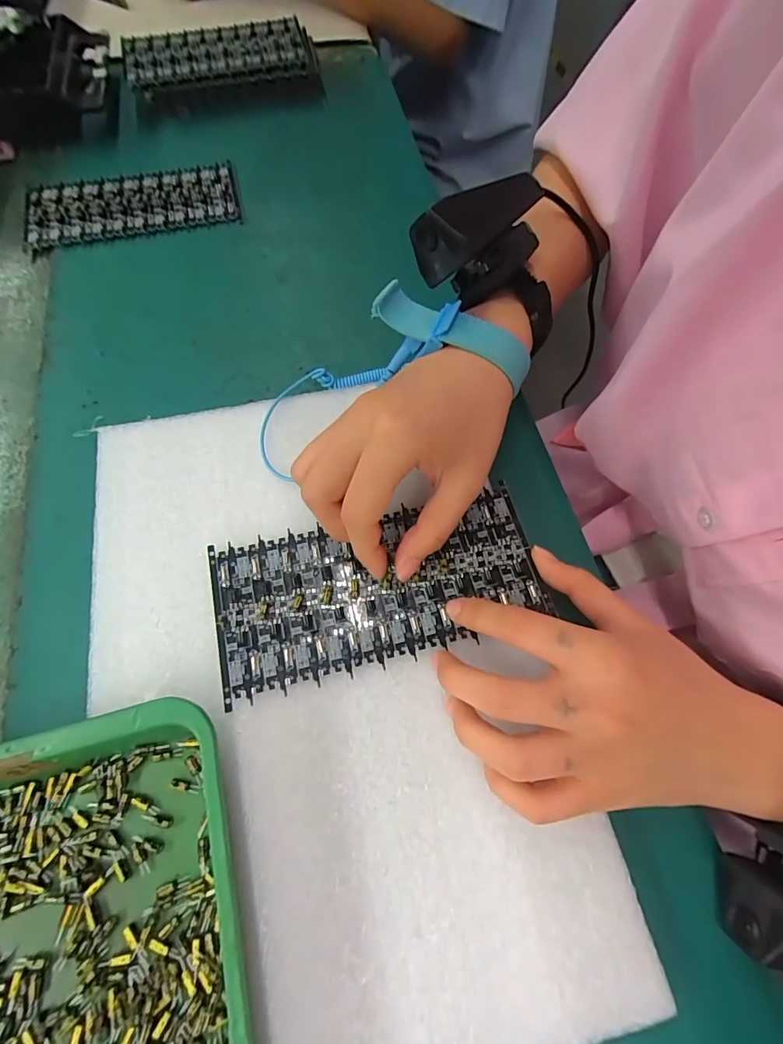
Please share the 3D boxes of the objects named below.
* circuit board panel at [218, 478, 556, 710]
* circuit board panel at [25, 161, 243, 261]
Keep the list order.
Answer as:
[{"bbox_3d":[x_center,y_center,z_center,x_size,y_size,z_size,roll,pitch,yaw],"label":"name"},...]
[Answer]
[{"bbox_3d":[-0.006,0.032,0.232,0.163,0.005,0.075,-12,66,-6],"label":"circuit board panel"},{"bbox_3d":[-0.206,-0.254,0.362,0.159,0.008,0.071,-15,67,-6],"label":"circuit board panel"}]

